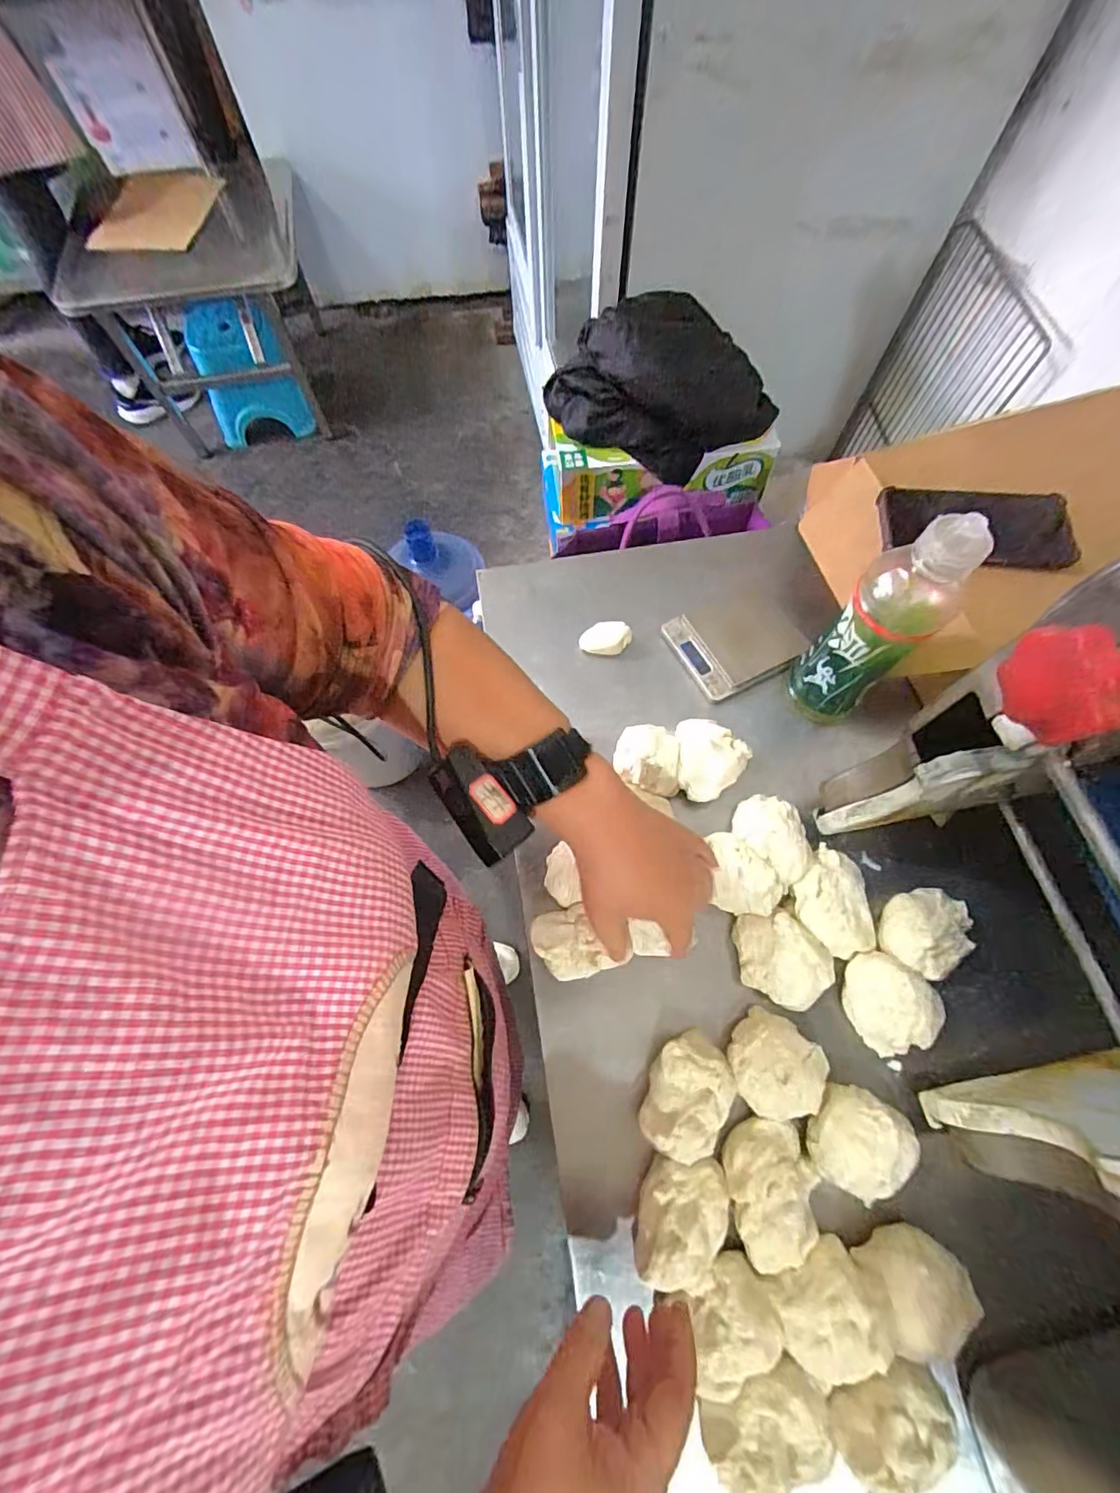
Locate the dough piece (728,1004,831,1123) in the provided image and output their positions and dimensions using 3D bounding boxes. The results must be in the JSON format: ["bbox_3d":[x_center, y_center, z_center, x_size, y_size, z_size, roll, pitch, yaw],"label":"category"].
[{"bbox_3d":[0.164,0.245,0.408,0.065,0.038,0.064,0,69,0],"label":"dough piece"}]

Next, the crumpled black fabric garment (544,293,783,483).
[{"bbox_3d":[0.152,-0.535,0.799,0.328,0.158,0.162,22,70,8],"label":"crumpled black fabric garment"}]

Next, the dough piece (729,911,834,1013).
[{"bbox_3d":[0.180,0.173,0.439,0.075,0.041,0.062,30,72,11],"label":"dough piece"}]

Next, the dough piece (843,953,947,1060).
[{"bbox_3d":[0.260,0.203,0.426,0.062,0.043,0.068,0,69,0],"label":"dough piece"}]

